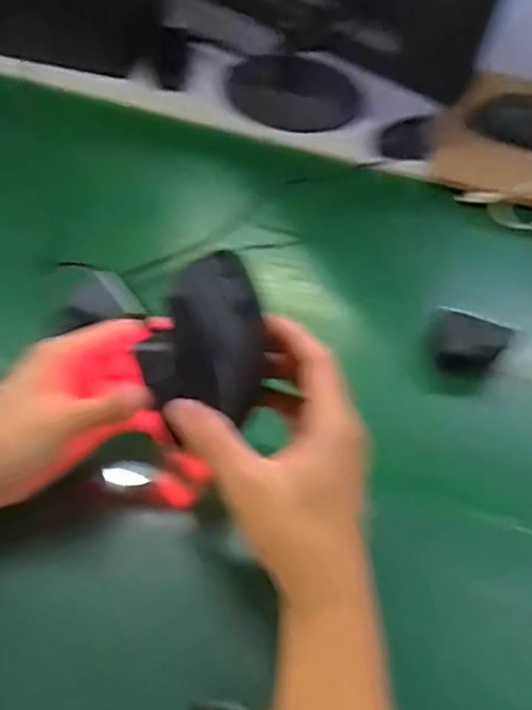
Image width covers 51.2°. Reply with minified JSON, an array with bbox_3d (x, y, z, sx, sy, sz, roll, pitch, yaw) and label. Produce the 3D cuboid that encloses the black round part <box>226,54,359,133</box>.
[{"bbox_3d":[0.031,-0.328,0.693,0.166,0.093,0.022,15,54,7],"label":"black round part"}]

